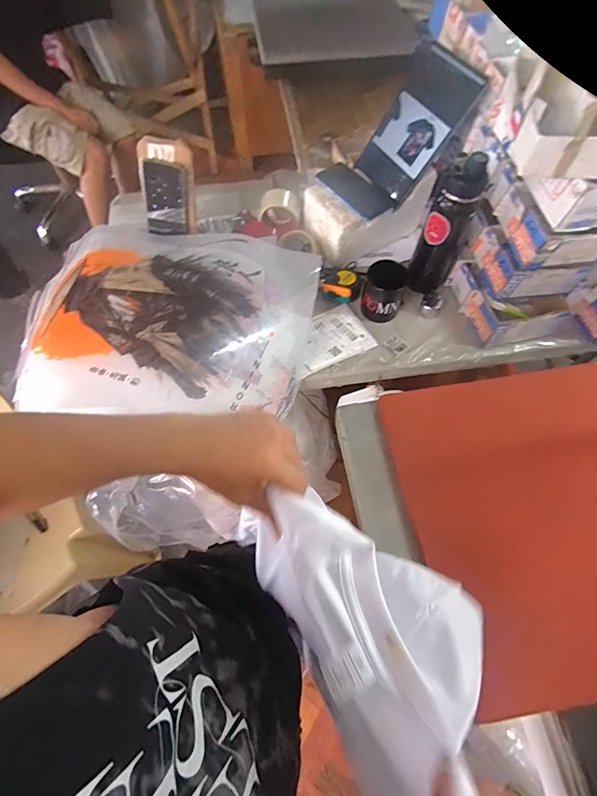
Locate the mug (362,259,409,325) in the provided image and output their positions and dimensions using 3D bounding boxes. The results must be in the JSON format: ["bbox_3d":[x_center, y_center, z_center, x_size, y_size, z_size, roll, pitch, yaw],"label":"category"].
[{"bbox_3d":[0.175,-0.213,0.789,0.079,0.111,0.071,17,65,7],"label":"mug"}]

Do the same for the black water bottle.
[{"bbox_3d":[0.287,-0.330,0.744,0.088,0.267,0.096,27,66,11],"label":"black water bottle"}]

